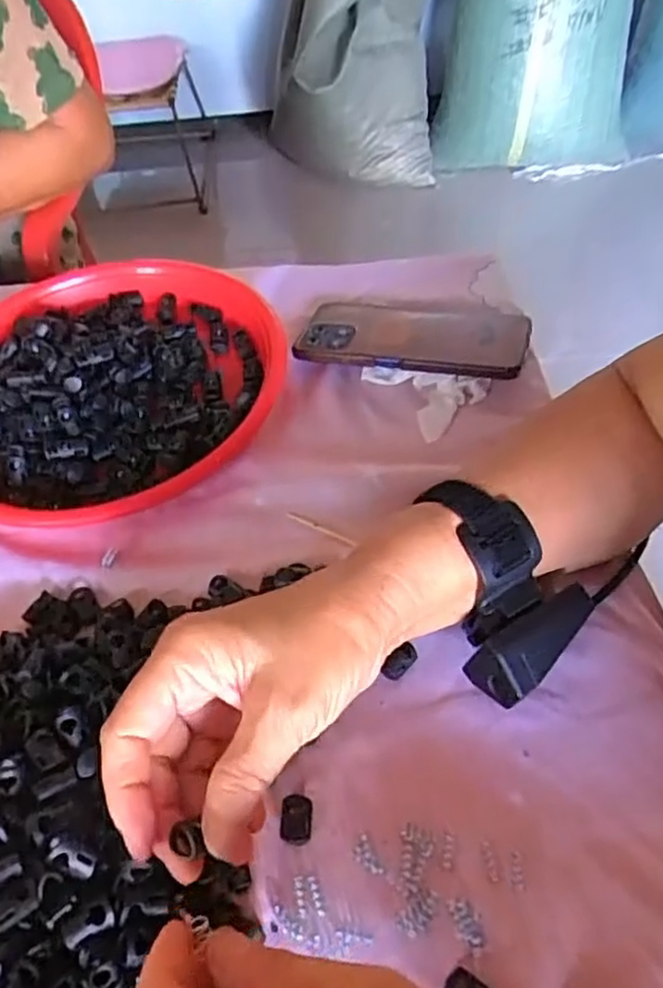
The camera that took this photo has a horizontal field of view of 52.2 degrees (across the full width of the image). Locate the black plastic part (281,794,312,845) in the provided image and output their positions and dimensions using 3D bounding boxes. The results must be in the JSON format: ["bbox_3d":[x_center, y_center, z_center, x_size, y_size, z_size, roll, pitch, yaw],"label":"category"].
[{"bbox_3d":[-0.016,0.149,0.311,0.013,0.008,0.020,1,53,7],"label":"black plastic part"}]

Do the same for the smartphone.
[{"bbox_3d":[0.059,-0.117,0.498,0.163,0.010,0.081,10,45,17],"label":"smartphone"}]

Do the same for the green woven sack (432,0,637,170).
[{"bbox_3d":[0.429,-0.952,1.378,0.395,0.519,0.151,0,55,5],"label":"green woven sack"}]

